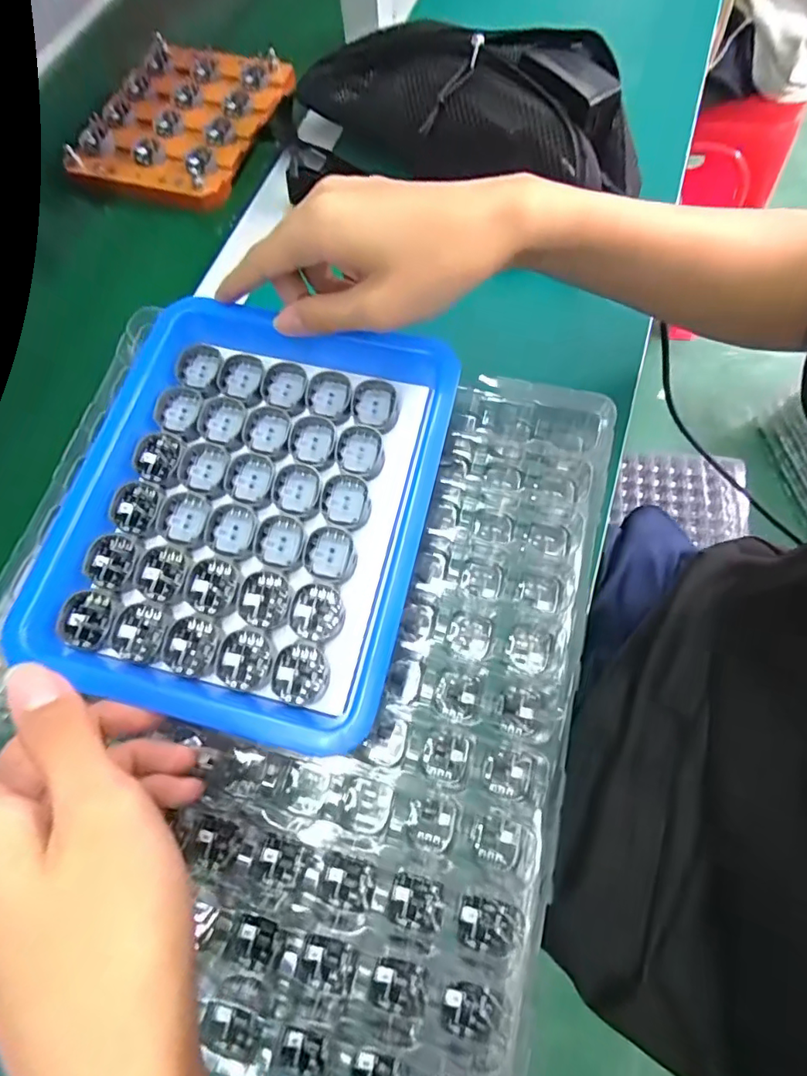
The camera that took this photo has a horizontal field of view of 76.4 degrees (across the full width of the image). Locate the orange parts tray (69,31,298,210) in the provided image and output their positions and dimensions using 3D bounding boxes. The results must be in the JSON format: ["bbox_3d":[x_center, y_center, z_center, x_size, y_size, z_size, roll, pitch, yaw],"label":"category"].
[{"bbox_3d":[-0.197,-0.384,0.472,0.157,0.021,0.192,21,72,10],"label":"orange parts tray"}]

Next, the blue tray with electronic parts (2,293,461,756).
[{"bbox_3d":[-0.083,-0.022,0.266,0.186,0.024,0.213,13,70,7],"label":"blue tray with electronic parts"}]

